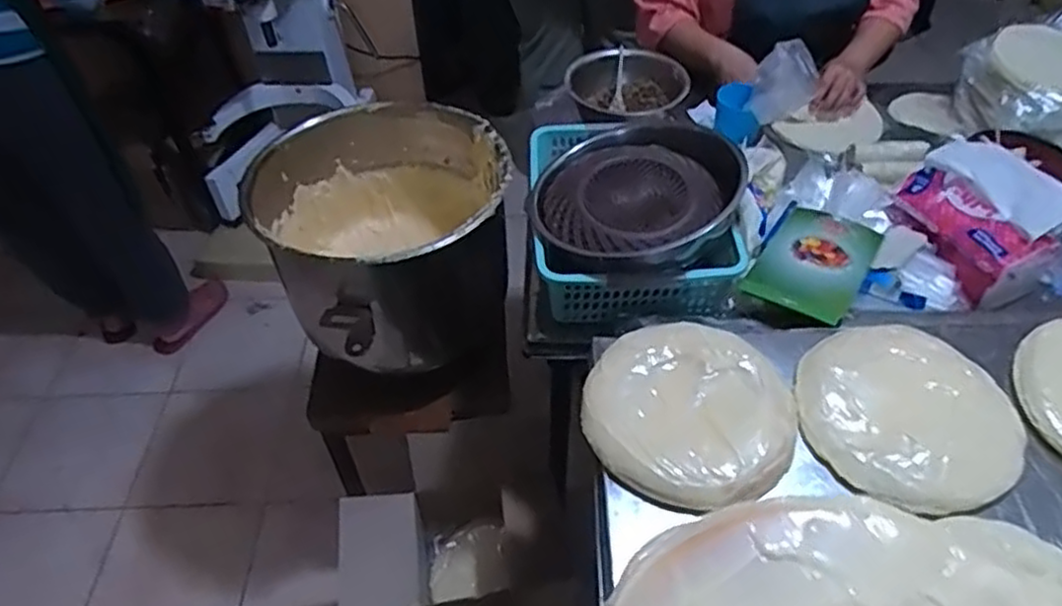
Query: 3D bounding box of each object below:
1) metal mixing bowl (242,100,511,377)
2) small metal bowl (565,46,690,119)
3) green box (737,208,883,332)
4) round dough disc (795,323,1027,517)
[{"bbox_3d":[-0.192,-0.085,1.051,0.312,0.268,0.325,-1,47,1],"label":"metal mixing bowl"},{"bbox_3d":[0.153,-0.330,1.133,0.174,0.076,0.164,-1,47,1],"label":"small metal bowl"},{"bbox_3d":[0.340,-0.053,0.854,0.118,0.033,0.172,25,53,23],"label":"green box"},{"bbox_3d":[0.365,0.101,0.682,0.197,0.034,0.191,-1,47,1],"label":"round dough disc"}]

